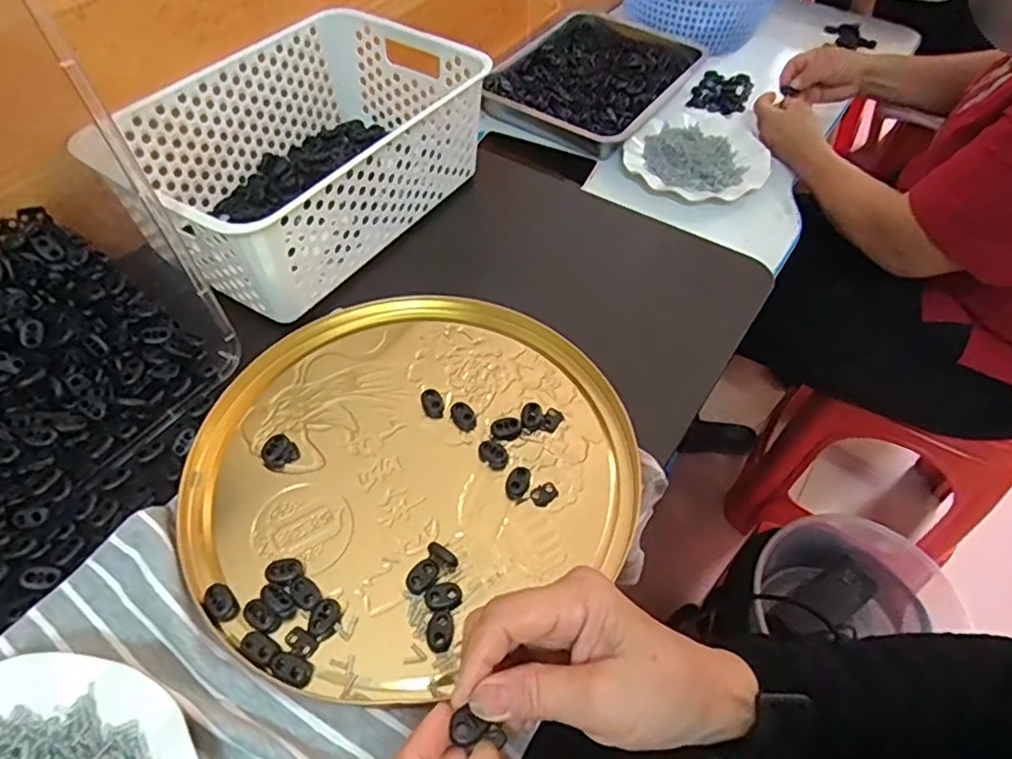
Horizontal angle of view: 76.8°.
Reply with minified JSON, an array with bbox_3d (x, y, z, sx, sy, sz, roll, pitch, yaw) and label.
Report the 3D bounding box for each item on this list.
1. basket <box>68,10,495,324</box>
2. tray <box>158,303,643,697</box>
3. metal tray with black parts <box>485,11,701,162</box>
[{"bbox_3d":[-0.177,-0.197,0.564,0.199,0.102,0.314,28,56,19],"label":"basket"},{"bbox_3d":[-0.069,0.050,0.437,0.289,0.014,0.266,-27,57,-21],"label":"tray"},{"bbox_3d":[0.121,-0.447,0.933,0.235,0.037,0.320,26,56,18],"label":"metal tray with black parts"}]

